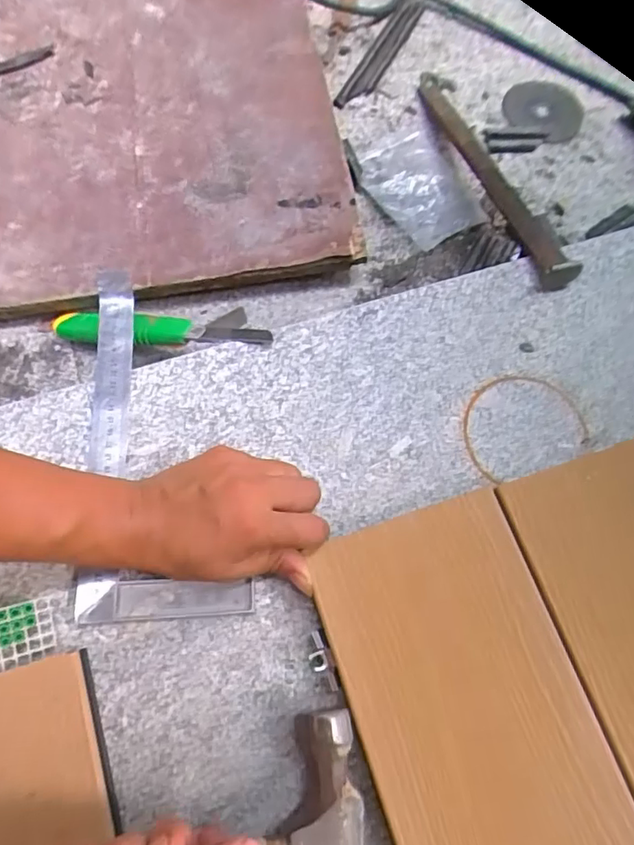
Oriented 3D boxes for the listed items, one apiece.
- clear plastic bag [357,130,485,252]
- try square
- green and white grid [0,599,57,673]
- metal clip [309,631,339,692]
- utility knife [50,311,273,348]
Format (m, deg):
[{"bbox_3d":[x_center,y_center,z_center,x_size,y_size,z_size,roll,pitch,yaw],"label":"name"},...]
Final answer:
[{"bbox_3d":[0.114,-0.257,0.593,0.104,0.016,0.139,-33,75,-12],"label":"clear plastic bag"},{"bbox_3d":[-0.115,0.007,0.419,0.120,0.022,0.275,-3,71,-3],"label":"try square"},{"bbox_3d":[-0.193,0.138,0.354,0.040,0.008,0.039,-11,93,-28],"label":"green and white grid"},{"bbox_3d":[0.003,0.163,0.370,0.014,0.011,0.039,-15,72,-7],"label":"metal clip"},{"bbox_3d":[-0.142,-0.081,0.476,0.215,0.021,0.028,6,67,17],"label":"utility knife"}]

